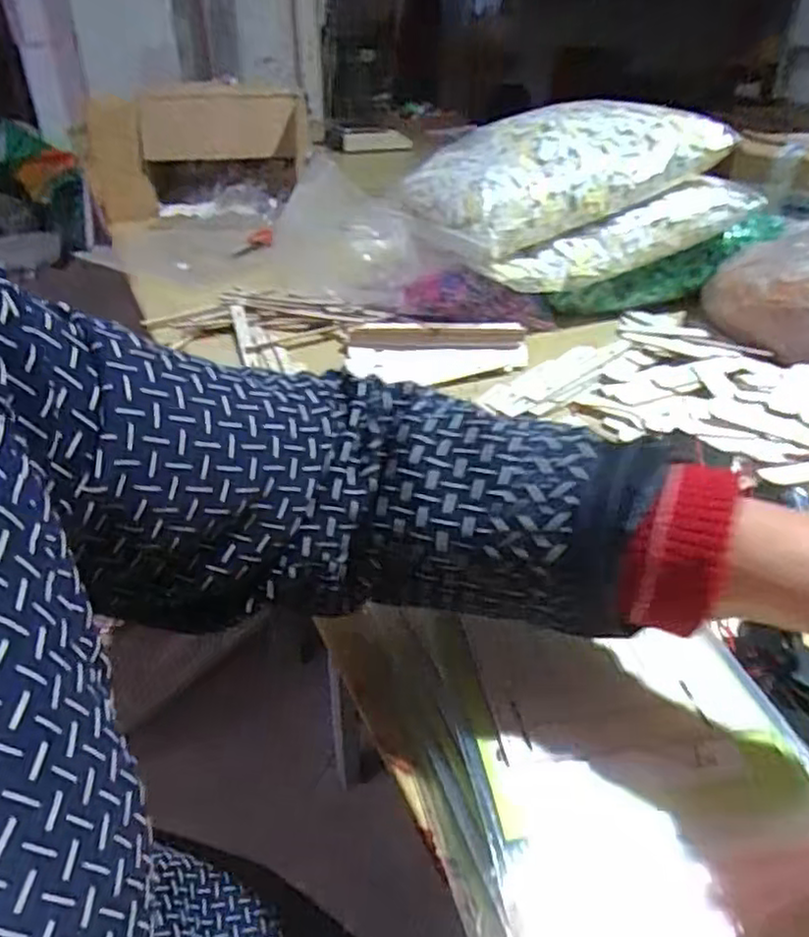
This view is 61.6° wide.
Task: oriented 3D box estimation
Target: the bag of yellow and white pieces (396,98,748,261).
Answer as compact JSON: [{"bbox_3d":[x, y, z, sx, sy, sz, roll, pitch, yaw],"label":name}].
[{"bbox_3d":[0.185,-0.367,0.831,0.348,0.115,0.202,-12,35,-18],"label":"bag of yellow and white pieces"}]

